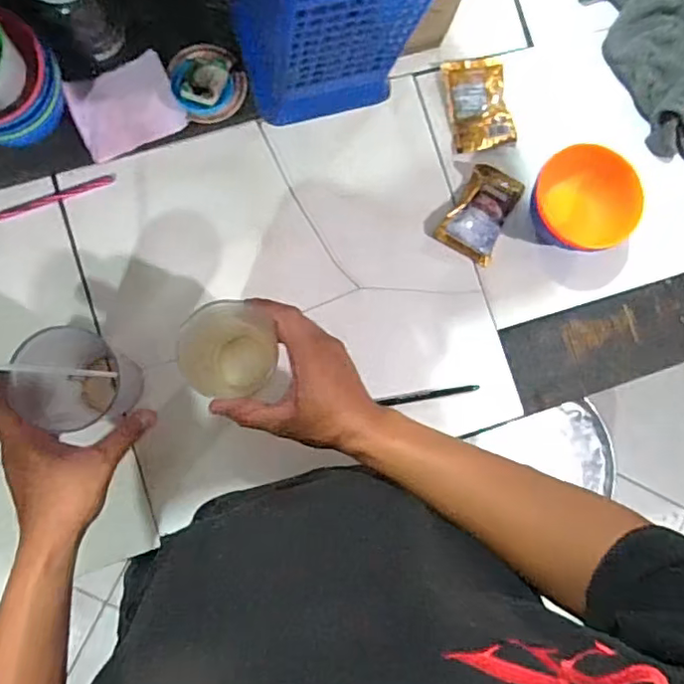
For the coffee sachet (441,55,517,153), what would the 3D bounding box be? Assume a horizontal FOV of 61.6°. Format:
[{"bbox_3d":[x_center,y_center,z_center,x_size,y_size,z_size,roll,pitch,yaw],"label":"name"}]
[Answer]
[{"bbox_3d":[0.152,-0.265,0.636,0.063,0.014,0.101,-8,87,-7],"label":"coffee sachet"}]

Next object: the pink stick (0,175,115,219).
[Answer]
[{"bbox_3d":[-0.298,-0.150,0.595,0.125,0.008,0.010,-20,88,-7],"label":"pink stick"}]

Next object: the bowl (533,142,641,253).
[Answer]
[{"bbox_3d":[0.252,-0.148,0.605,0.085,0.072,0.109,-32,90,-8],"label":"bowl"}]

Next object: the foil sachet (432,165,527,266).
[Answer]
[{"bbox_3d":[0.152,-0.140,0.625,0.063,0.018,0.101,30,83,-3],"label":"foil sachet"}]

